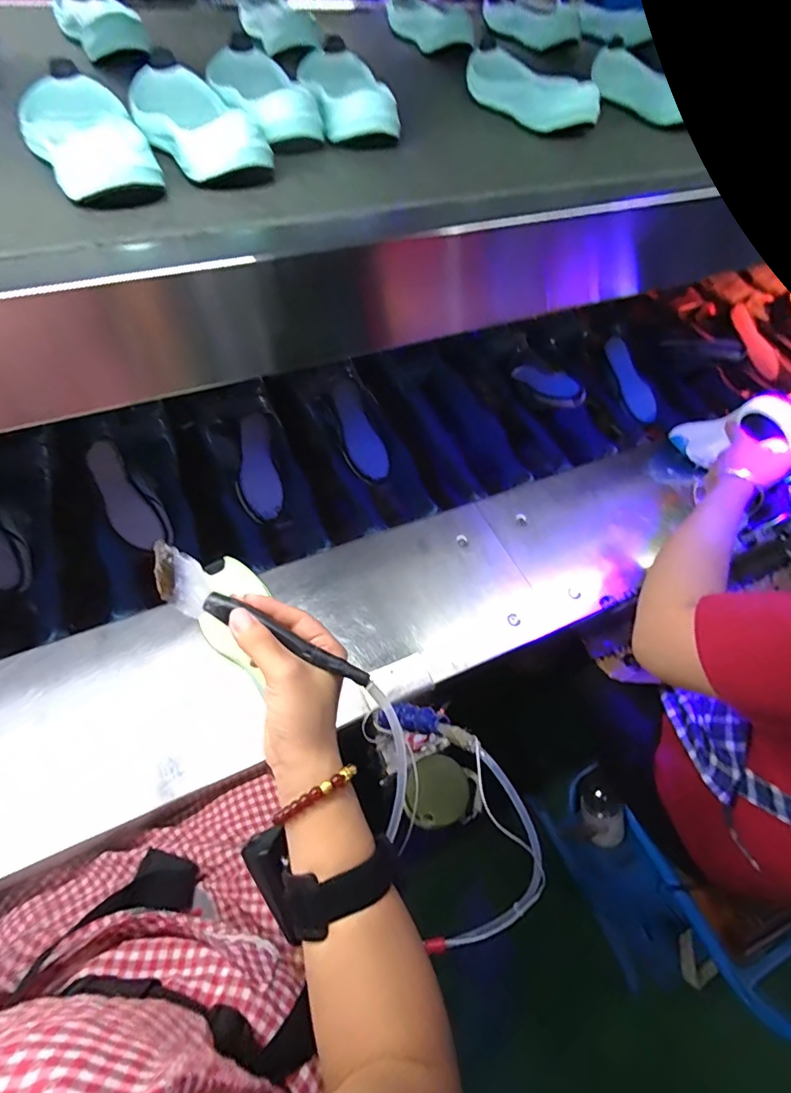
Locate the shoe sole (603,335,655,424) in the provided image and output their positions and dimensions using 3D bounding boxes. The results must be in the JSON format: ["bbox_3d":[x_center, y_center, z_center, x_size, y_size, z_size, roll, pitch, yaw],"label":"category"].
[{"bbox_3d":[0.470,-0.331,0.959,0.051,0.025,0.178,-33,97,-24],"label":"shoe sole"}]

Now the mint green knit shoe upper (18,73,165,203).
[{"bbox_3d":[-0.262,-0.346,0.399,0.082,0.034,0.204,-24,59,-19],"label":"mint green knit shoe upper"}]

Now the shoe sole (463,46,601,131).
[{"bbox_3d":[0.147,-0.533,0.557,0.066,0.034,0.201,-19,57,-16],"label":"shoe sole"}]

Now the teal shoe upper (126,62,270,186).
[{"bbox_3d":[-0.184,-0.386,0.431,0.084,0.034,0.211,-23,58,-18],"label":"teal shoe upper"}]

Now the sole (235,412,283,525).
[{"bbox_3d":[-0.227,-0.131,0.788,0.066,0.025,0.178,-7,85,-8],"label":"sole"}]

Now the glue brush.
[{"bbox_3d":[-0.095,0.052,0.327,0.171,0.023,0.028,28,57,4],"label":"glue brush"}]

